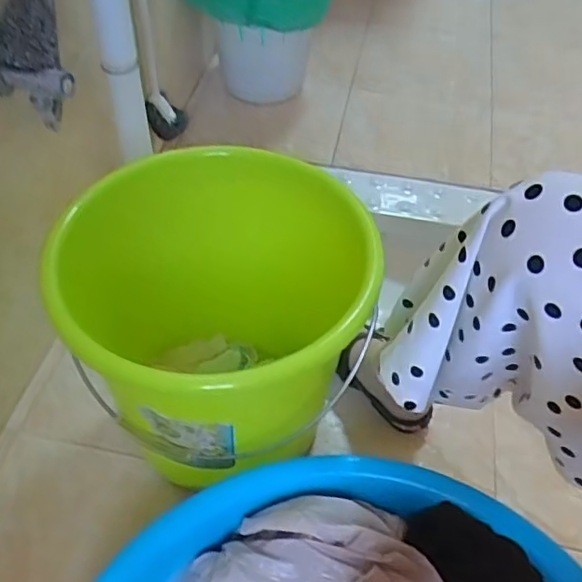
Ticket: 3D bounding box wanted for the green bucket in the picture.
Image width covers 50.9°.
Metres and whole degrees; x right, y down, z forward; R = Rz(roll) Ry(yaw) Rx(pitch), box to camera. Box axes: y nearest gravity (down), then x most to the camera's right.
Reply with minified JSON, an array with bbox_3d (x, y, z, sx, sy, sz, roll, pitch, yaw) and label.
[{"bbox_3d":[-0.063,0.059,0.676,0.259,0.323,0.266,0,49,0],"label":"green bucket"}]

